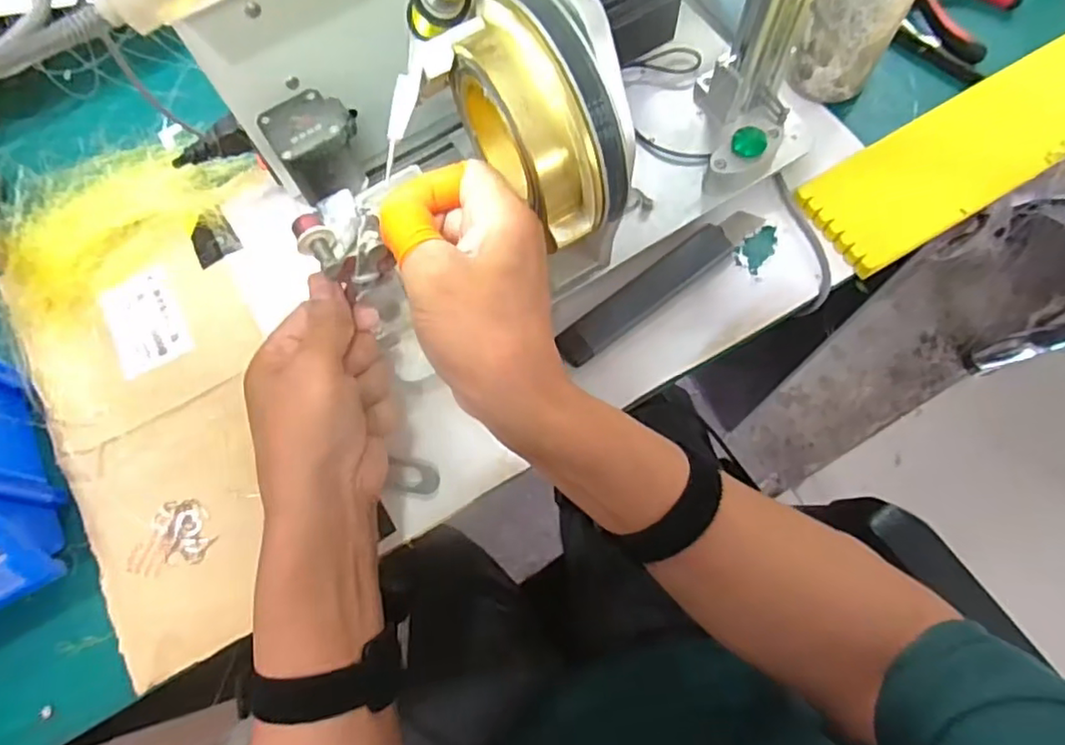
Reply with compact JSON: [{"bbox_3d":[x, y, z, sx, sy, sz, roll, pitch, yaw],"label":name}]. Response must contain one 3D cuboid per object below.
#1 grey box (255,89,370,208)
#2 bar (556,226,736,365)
[{"bbox_3d":[-0.128,-0.136,0.377,0.048,0.037,0.051,-33,73,-9],"label":"grey box"},{"bbox_3d":[0.078,-0.055,0.423,0.139,0.013,0.026,-38,73,-10],"label":"bar"}]

